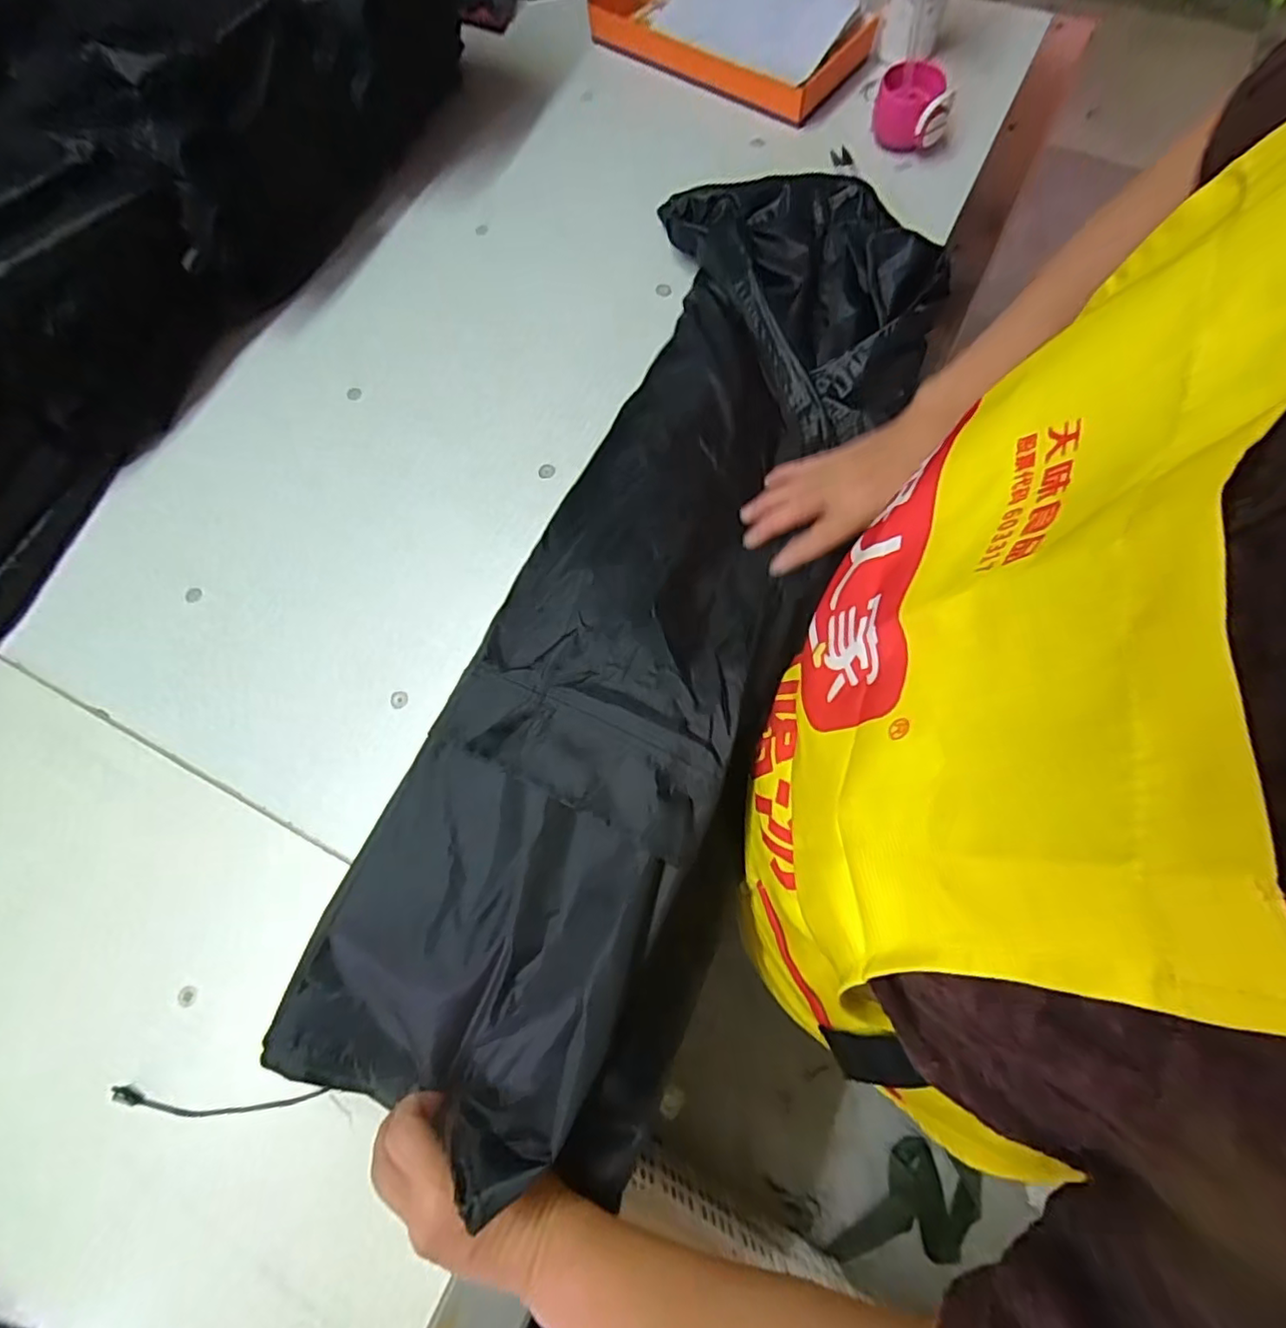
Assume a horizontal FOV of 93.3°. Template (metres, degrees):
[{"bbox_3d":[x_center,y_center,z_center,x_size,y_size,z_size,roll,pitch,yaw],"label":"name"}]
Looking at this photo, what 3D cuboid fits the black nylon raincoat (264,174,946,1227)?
[{"bbox_3d":[0.026,-0.075,0.469,0.245,0.089,0.807,20,70,8],"label":"black nylon raincoat"}]

